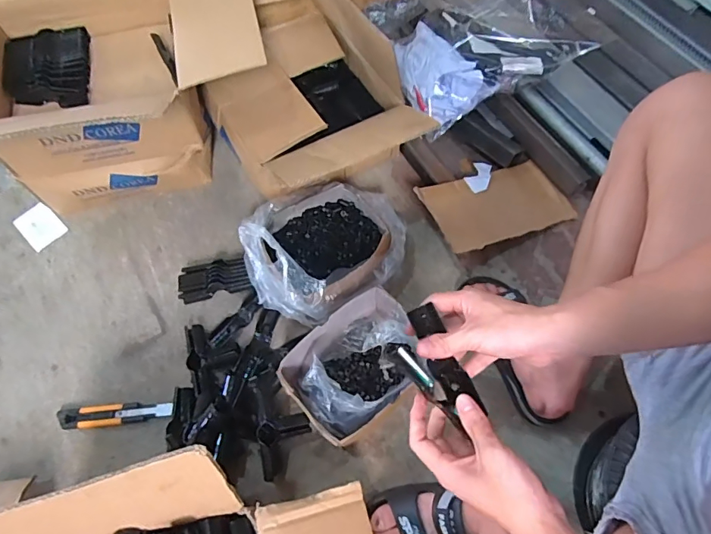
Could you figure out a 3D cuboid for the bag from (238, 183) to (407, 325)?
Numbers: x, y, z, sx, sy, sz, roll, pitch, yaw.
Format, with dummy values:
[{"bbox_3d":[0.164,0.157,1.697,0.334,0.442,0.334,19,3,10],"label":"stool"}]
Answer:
[{"bbox_3d":[-0.050,-0.034,0.782,0.265,0.121,0.215,-27,66,-10],"label":"bag"}]

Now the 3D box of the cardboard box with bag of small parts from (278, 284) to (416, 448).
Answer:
[{"bbox_3d":[0.003,0.146,0.707,0.208,0.110,0.168,-40,69,-16],"label":"cardboard box with bag of small parts"}]

